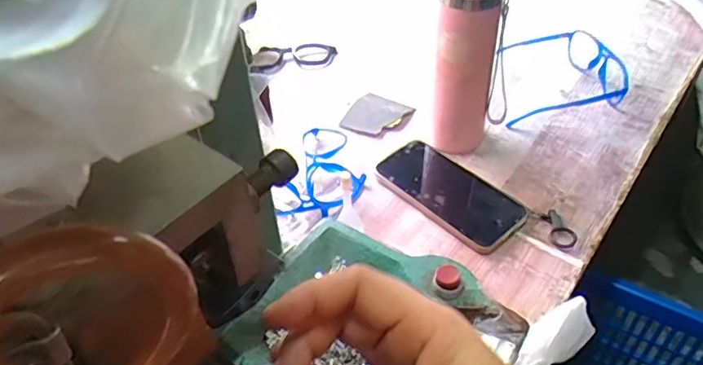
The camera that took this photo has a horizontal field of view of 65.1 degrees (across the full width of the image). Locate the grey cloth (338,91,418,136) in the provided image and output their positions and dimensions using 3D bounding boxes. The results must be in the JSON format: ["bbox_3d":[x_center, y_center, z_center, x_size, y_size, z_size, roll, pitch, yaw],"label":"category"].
[{"bbox_3d":[0.033,-0.087,0.691,0.069,0.013,0.075,16,48,21],"label":"grey cloth"}]

